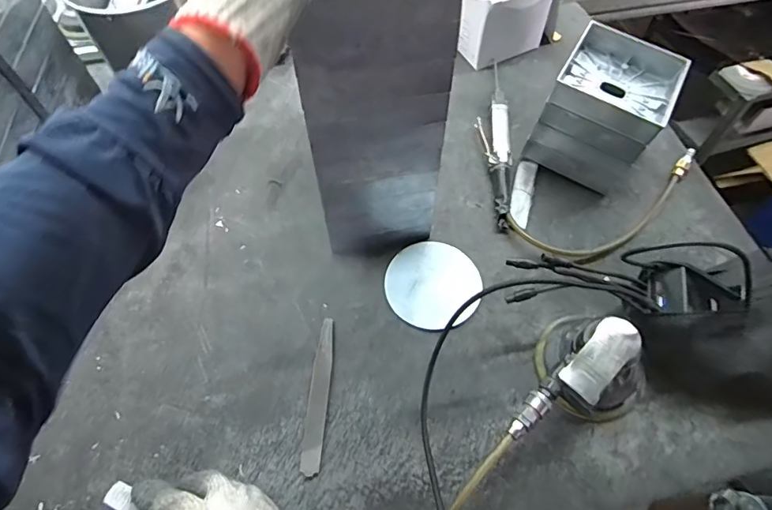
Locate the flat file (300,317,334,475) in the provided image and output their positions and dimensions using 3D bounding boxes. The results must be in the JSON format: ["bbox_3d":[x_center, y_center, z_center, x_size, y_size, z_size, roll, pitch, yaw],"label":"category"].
[{"bbox_3d":[-0.072,0.150,0.503,0.021,0.008,0.163,3,60,2],"label":"flat file"}]

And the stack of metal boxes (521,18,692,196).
[{"bbox_3d":[0.292,-0.194,0.623,0.134,0.135,0.158,28,63,15],"label":"stack of metal boxes"}]

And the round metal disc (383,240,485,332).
[{"bbox_3d":[0.059,0.035,0.571,0.114,0.011,0.116,0,60,0],"label":"round metal disc"}]

